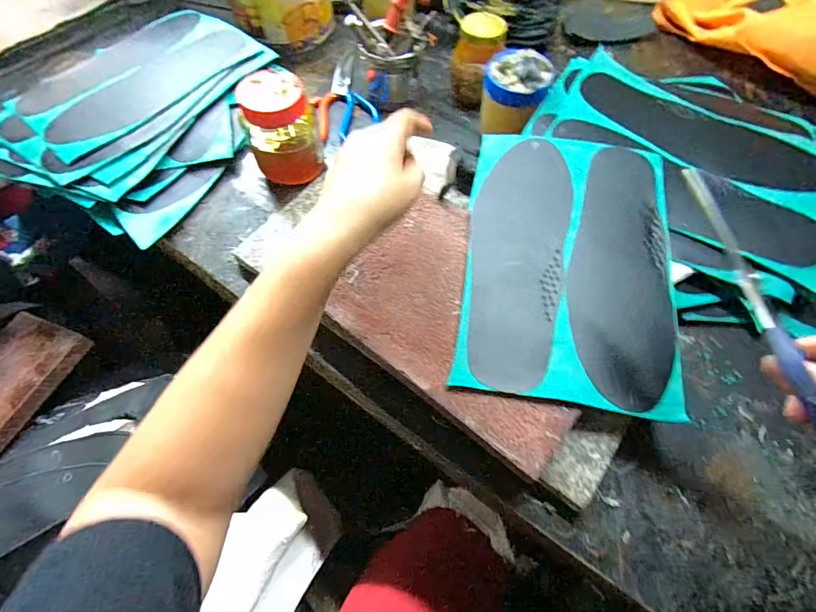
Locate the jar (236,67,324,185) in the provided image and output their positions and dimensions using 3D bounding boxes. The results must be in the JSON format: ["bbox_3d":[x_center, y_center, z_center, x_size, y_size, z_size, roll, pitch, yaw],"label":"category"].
[{"bbox_3d":[-0.144,-0.198,0.474,0.078,0.109,0.063,-19,63,-8],"label":"jar"}]

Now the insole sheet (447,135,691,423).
[{"bbox_3d":[0.152,-0.048,0.393,0.188,0.008,0.280,8,66,4],"label":"insole sheet"}]

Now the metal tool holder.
[{"bbox_3d":[-0.022,-0.315,0.557,0.079,0.075,0.064,-11,63,-5],"label":"metal tool holder"}]

